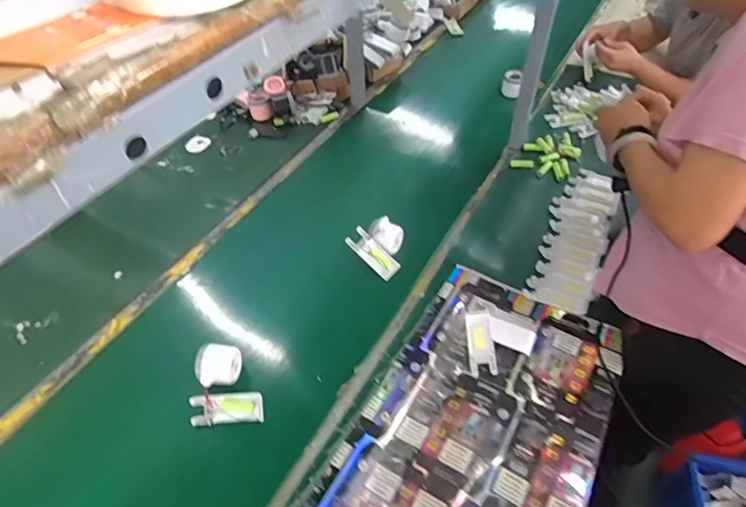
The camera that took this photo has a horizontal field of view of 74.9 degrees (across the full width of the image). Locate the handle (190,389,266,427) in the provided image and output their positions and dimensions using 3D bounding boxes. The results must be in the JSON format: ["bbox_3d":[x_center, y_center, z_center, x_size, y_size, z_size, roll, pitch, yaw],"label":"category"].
[{"bbox_3d":[-0.217,0.229,0.725,0.106,0.026,0.044,-1,48,0],"label":"handle"}]

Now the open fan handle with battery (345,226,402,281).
[{"bbox_3d":[0.001,0.001,0.904,0.108,0.028,0.037,44,59,-1],"label":"open fan handle with battery"}]

